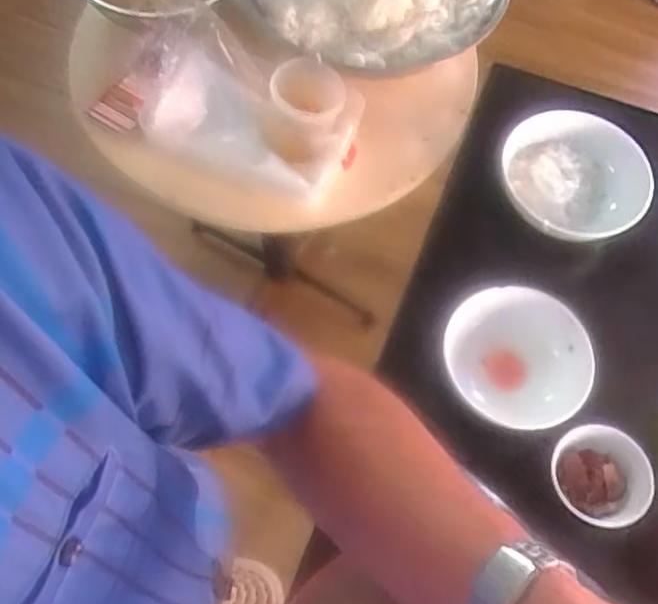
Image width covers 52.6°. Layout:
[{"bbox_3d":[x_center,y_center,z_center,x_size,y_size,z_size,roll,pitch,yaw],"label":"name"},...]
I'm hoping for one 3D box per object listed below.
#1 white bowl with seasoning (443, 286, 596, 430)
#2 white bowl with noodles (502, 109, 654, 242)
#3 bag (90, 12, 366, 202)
[{"bbox_3d":[0.214,0.071,0.780,0.161,0.091,0.161,1,65,-2],"label":"white bowl with seasoning"},{"bbox_3d":[0.324,-0.165,0.885,0.189,0.073,0.177,1,65,-2],"label":"white bowl with noodles"},{"bbox_3d":[-0.139,-0.261,0.870,0.353,0.108,0.152,24,66,8],"label":"bag"}]

